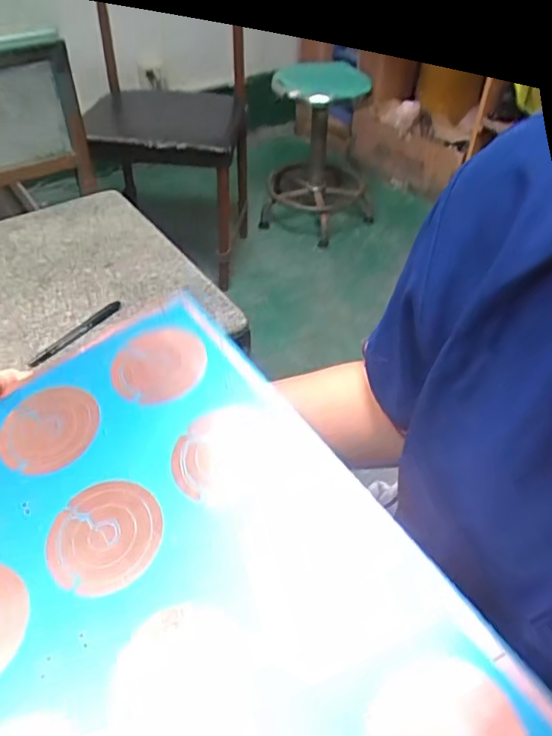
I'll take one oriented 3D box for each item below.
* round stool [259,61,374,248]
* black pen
[{"bbox_3d":[0.118,-0.685,1.747,0.341,0.454,0.345,1,44,-1],"label":"round stool"},{"bbox_3d":[-0.245,-0.045,0.709,0.016,0.011,0.140,26,49,22],"label":"black pen"}]

